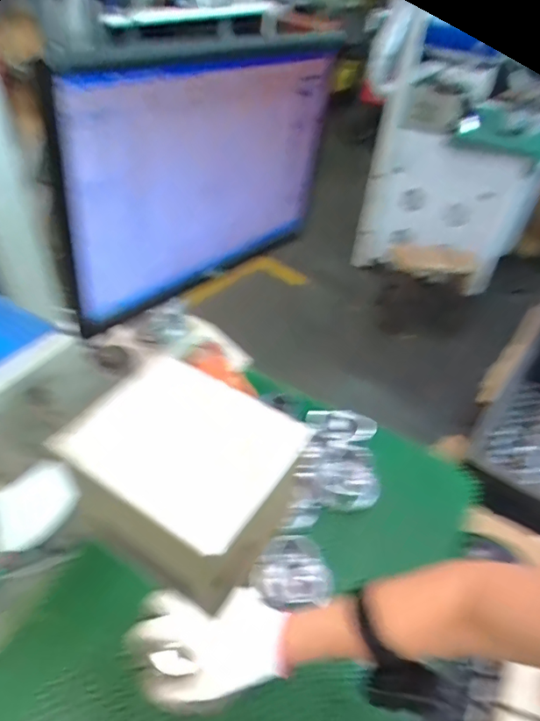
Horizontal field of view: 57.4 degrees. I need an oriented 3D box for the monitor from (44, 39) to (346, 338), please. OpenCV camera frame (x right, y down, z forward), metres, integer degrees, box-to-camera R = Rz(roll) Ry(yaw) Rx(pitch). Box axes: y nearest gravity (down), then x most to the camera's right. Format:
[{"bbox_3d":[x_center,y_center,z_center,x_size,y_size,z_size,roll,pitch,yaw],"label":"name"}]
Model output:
[{"bbox_3d":[-0.060,-0.216,0.607,0.057,0.294,0.412,33,48,27],"label":"monitor"}]

